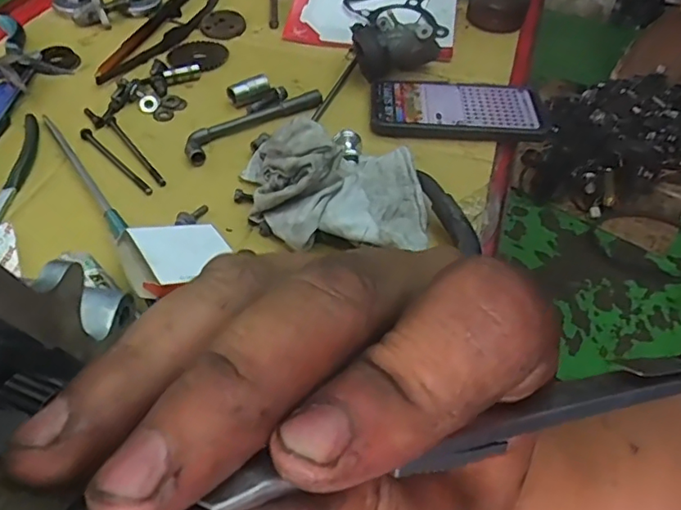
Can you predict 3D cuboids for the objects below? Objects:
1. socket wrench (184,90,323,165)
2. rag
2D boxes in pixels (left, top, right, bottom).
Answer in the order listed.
[{"bbox_3d":[-0.080,-0.122,0.512,0.142,0.020,0.028,-33,59,-28],"label":"socket wrench"},{"bbox_3d":[-0.005,-0.051,0.420,0.144,0.071,0.101,4,49,-2],"label":"rag"}]

